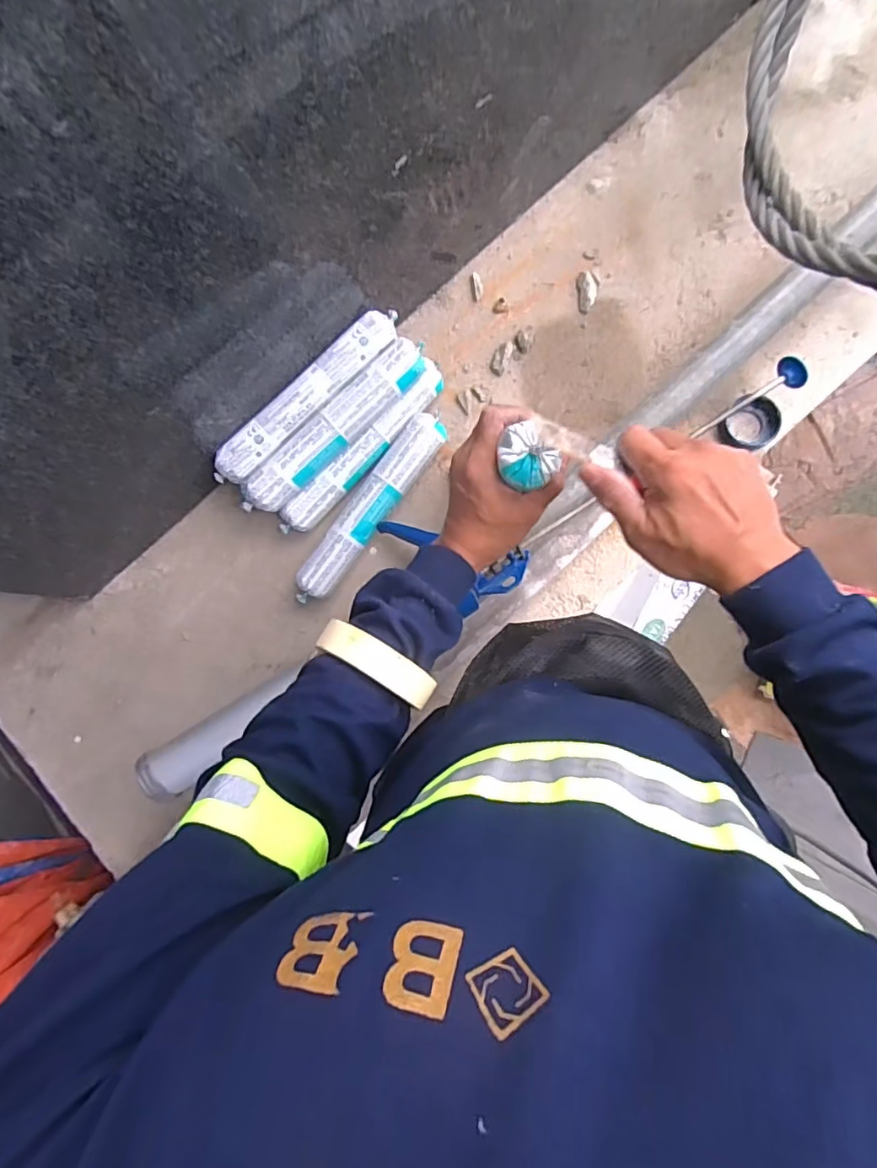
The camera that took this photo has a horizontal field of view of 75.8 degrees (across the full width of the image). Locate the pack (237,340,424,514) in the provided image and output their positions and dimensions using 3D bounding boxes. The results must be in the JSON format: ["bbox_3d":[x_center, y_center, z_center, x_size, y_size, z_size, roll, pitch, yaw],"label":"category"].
[{"bbox_3d":[-0.126,-0.184,0.676,0.278,0.045,0.051,-44,83,0],"label":"pack"}]

